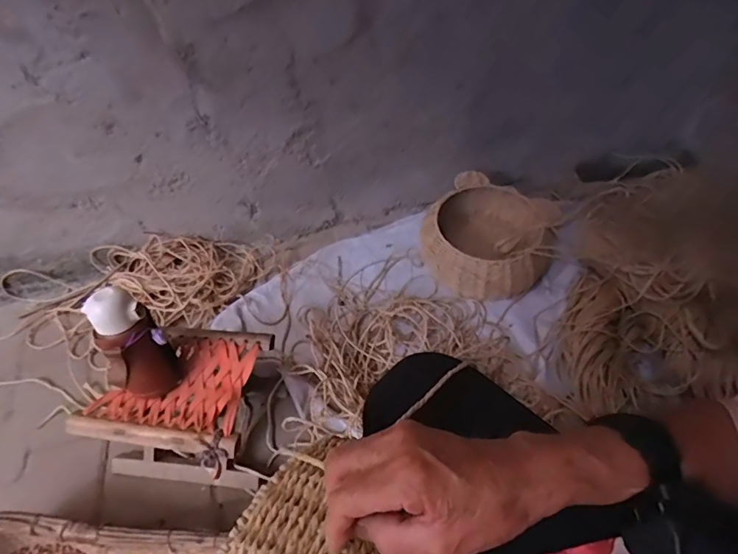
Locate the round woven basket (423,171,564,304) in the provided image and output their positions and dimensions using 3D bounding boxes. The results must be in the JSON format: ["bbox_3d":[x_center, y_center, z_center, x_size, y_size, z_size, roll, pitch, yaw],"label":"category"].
[{"bbox_3d":[0.295,-0.069,1.176,0.296,0.213,0.328,14,52,12],"label":"round woven basket"}]

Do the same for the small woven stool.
[{"bbox_3d":[-0.316,0.233,0.845,0.289,0.183,0.263,6,51,8],"label":"small woven stool"}]

